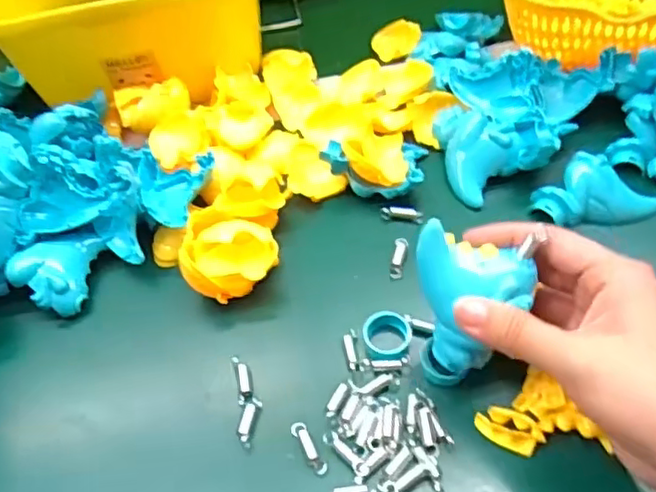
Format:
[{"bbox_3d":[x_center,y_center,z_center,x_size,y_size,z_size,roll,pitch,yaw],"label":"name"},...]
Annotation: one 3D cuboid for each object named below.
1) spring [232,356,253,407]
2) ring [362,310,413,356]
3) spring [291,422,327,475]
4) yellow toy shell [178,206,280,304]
[{"bbox_3d":[-0.046,0.073,0.334,0.008,0.008,0.026,-12,52,-5],"label":"spring"},{"bbox_3d":[0.035,0.050,0.346,0.024,0.015,0.027,-30,56,-18],"label":"ring"},{"bbox_3d":[-0.010,0.102,0.312,0.007,0.006,0.029,-25,54,-14],"label":"spring"},{"bbox_3d":[-0.057,0.007,0.369,0.052,0.038,0.053,-6,52,0],"label":"yellow toy shell"}]

